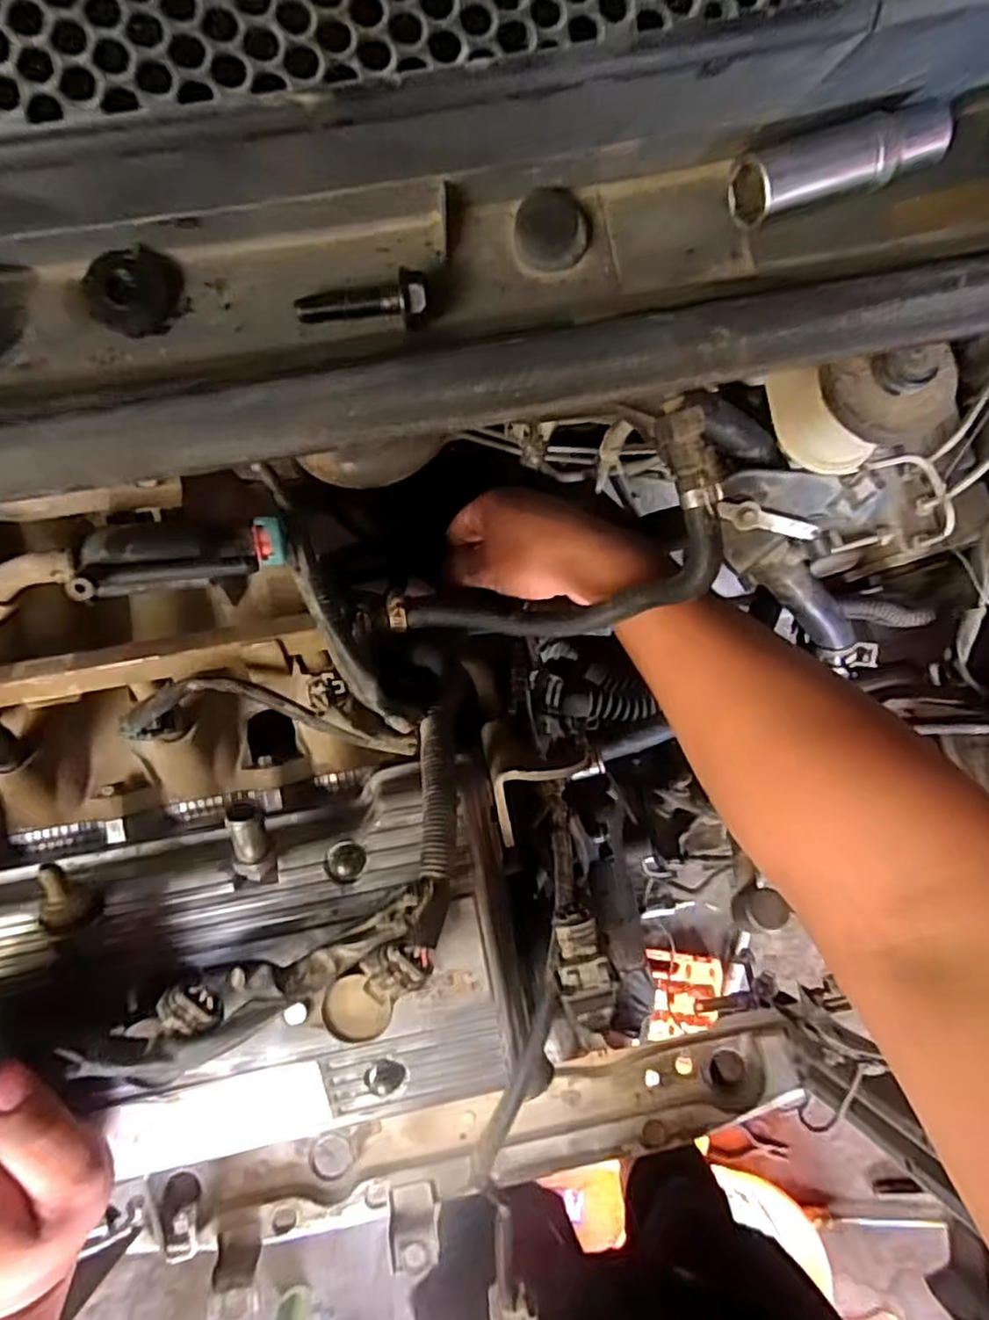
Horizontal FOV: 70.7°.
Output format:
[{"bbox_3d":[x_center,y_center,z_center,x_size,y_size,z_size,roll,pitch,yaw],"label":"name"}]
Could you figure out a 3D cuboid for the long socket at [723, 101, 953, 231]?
[{"bbox_3d":[0.082,-0.120,0.169,0.052,0.016,0.017,-22,84,-5],"label":"long socket"}]

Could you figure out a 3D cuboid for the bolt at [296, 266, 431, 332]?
[{"bbox_3d":[-0.030,-0.082,0.159,0.031,0.009,0.010,3,83,-2],"label":"bolt"}]

